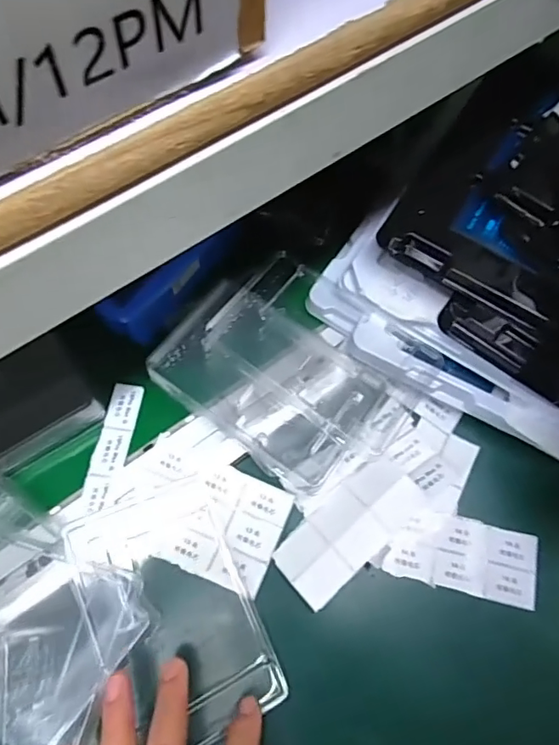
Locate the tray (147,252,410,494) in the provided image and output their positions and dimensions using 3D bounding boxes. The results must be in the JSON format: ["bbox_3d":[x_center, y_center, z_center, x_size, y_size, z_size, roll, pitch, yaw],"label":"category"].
[{"bbox_3d":[0.005,0.003,0.343,0.143,0.037,0.123,43,73,15],"label":"tray"}]

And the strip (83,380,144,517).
[{"bbox_3d":[-0.109,0.048,0.343,0.020,0.004,0.086,8,68,2],"label":"strip"}]

